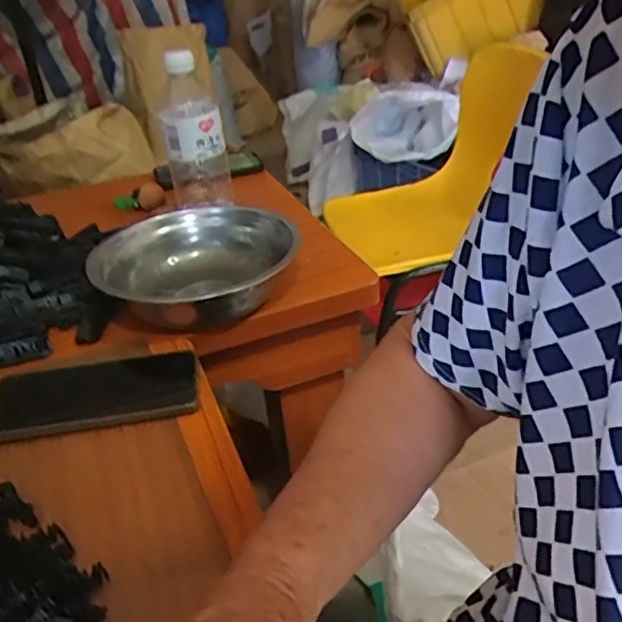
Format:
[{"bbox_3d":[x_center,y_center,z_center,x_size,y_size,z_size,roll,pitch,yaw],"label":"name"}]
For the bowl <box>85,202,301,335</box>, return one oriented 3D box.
[{"bbox_3d":[-0.120,-0.052,0.659,0.197,0.060,0.197,-2,31,1],"label":"bowl"}]

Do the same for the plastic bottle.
[{"bbox_3d":[-0.138,-0.210,0.754,0.074,0.174,0.084,-8,31,-8],"label":"plastic bottle"}]

